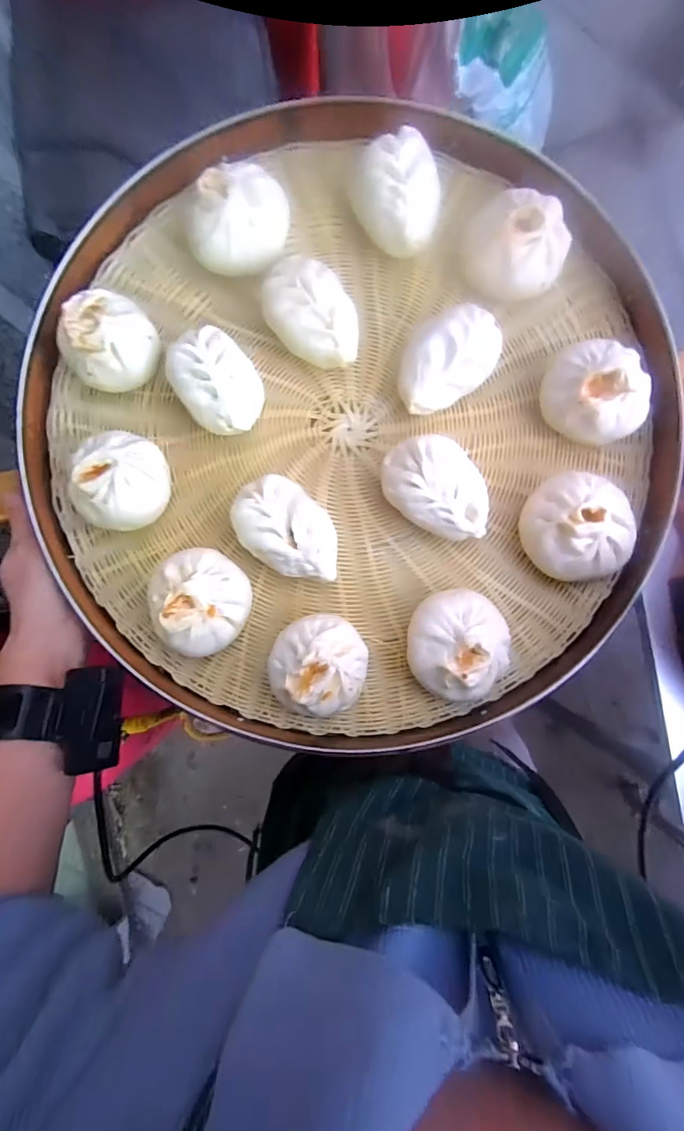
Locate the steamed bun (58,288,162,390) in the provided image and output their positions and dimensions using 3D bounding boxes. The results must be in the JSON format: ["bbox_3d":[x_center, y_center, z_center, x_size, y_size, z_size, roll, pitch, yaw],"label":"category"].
[{"bbox_3d":[-0.176,-0.168,0.354,0.062,0.041,0.064,0,87,-9],"label":"steamed bun"}]

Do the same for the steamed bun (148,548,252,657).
[{"bbox_3d":[-0.105,0.026,0.346,0.073,0.042,0.077,-29,92,-9],"label":"steamed bun"}]

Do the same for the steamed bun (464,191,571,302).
[{"bbox_3d":[0.136,-0.246,0.356,0.078,0.046,0.069,42,82,-4],"label":"steamed bun"}]

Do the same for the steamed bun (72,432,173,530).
[{"bbox_3d":[-0.168,-0.063,0.348,0.072,0.038,0.072,15,85,-8],"label":"steamed bun"}]

